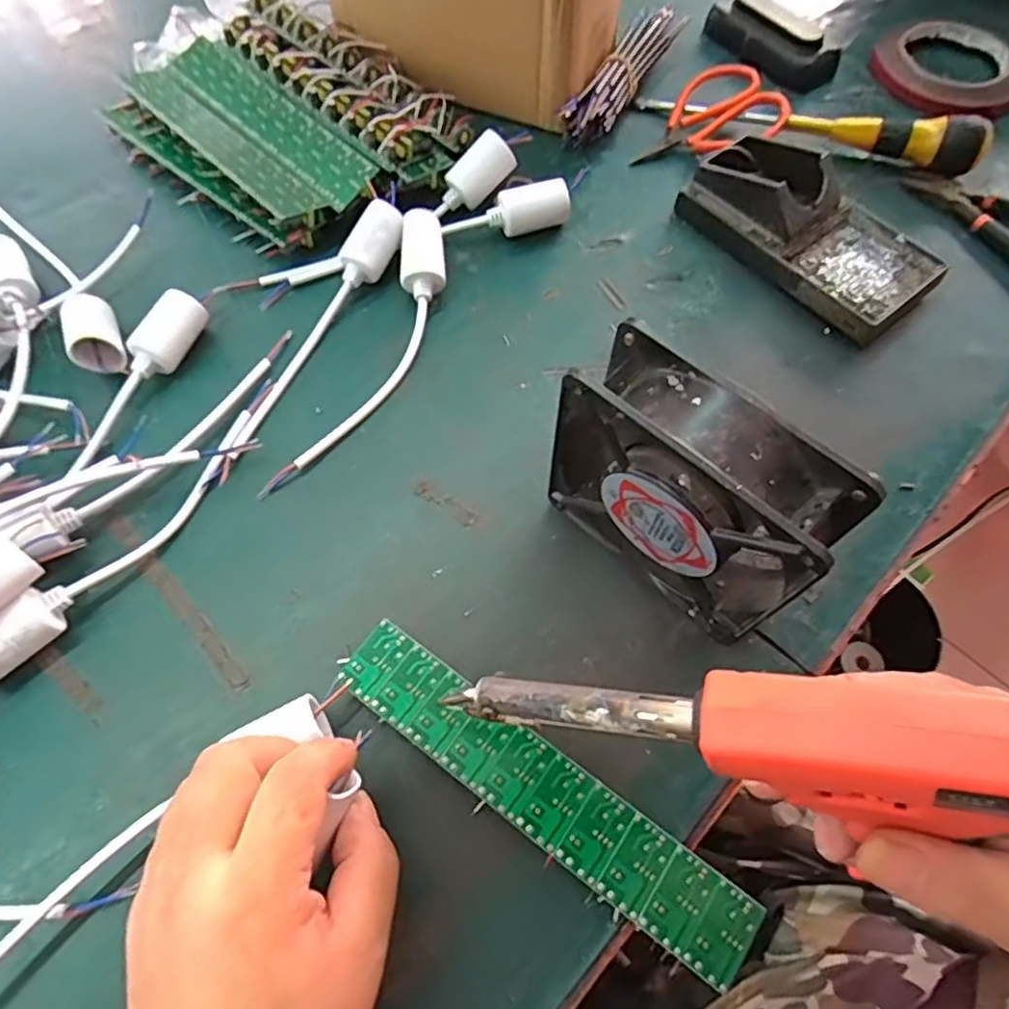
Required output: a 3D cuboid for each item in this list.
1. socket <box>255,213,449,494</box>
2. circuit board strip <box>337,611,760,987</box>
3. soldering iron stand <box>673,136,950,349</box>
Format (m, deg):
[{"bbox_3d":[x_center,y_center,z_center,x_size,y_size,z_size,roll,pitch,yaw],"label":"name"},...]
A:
[{"bbox_3d":[-0.077,-0.090,0.381,0.039,0.030,0.199,20,67,9],"label":"socket"},{"bbox_3d":[0.014,0.126,0.290,0.201,0.017,0.035,34,70,15],"label":"circuit board strip"},{"bbox_3d":[0.196,-0.179,0.416,0.079,0.044,0.158,-39,71,-16],"label":"soldering iron stand"}]

